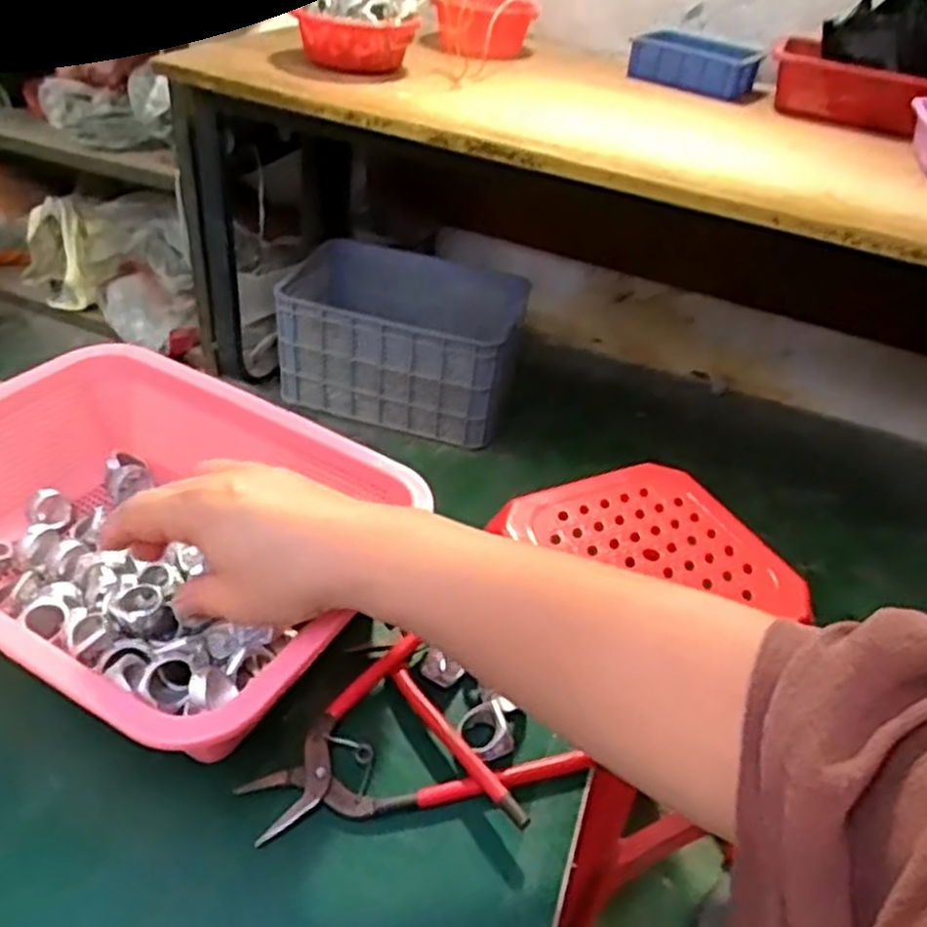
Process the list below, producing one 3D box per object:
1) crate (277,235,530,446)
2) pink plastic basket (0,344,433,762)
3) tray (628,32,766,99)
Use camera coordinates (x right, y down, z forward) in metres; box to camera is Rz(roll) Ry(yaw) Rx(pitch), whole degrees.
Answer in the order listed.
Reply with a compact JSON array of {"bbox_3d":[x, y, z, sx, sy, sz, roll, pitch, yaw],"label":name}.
[{"bbox_3d":[-0.142,-0.280,1.762,0.530,0.325,0.328,9,38,3],"label":"crate"},{"bbox_3d":[-0.171,0.037,0.413,0.256,0.068,0.191,23,41,20],"label":"pink plastic basket"},{"bbox_3d":[0.441,-0.769,1.476,0.115,0.085,0.235,-22,47,-31],"label":"tray"}]

